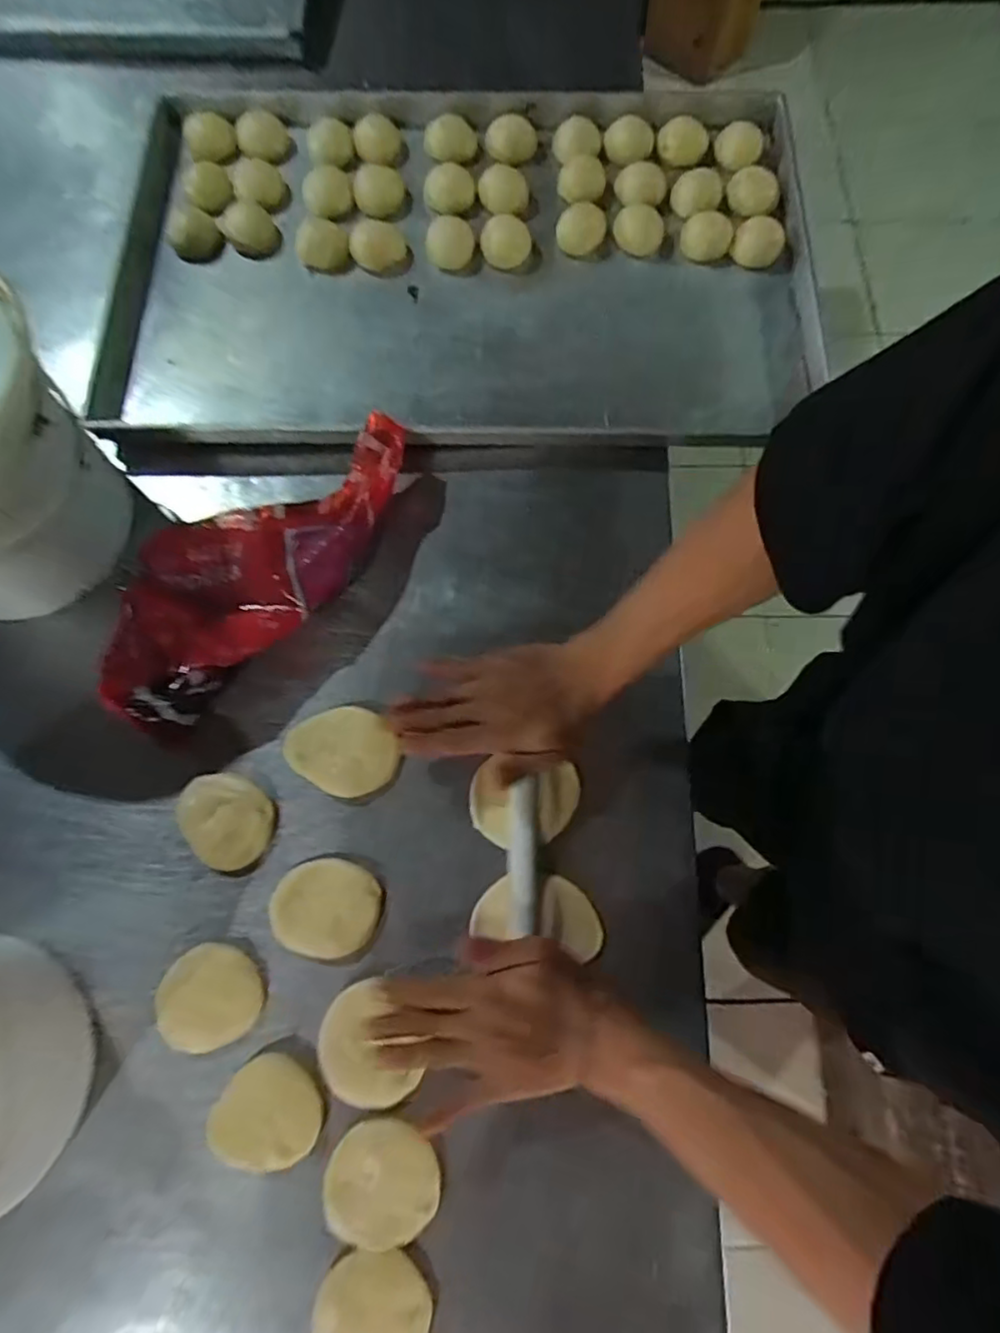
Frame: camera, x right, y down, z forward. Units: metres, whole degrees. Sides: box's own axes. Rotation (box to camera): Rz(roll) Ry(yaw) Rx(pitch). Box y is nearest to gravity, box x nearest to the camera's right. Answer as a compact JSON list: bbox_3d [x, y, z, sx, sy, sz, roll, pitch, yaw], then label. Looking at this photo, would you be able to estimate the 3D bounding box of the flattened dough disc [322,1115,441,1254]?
[{"bbox_3d":[-0.080,0.351,0.428,0.075,0.015,0.066,1,73,1],"label":"flattened dough disc"}]

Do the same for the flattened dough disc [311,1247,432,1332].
[{"bbox_3d":[-0.083,0.424,0.413,0.072,0.018,0.071,0,73,0],"label":"flattened dough disc"}]

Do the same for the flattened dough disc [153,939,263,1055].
[{"bbox_3d":[-0.219,0.248,0.475,0.072,0.021,0.070,0,73,0],"label":"flattened dough disc"}]

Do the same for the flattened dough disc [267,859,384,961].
[{"bbox_3d":[-0.136,0.187,0.488,0.081,0.018,0.069,12,74,4],"label":"flattened dough disc"}]

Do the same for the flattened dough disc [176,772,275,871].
[{"bbox_3d":[-0.224,0.123,0.513,0.064,0.015,0.079,-42,77,-11],"label":"flattened dough disc"}]

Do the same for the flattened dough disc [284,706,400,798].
[{"bbox_3d":[-0.133,0.070,0.532,0.094,0.015,0.072,13,74,4],"label":"flattened dough disc"}]

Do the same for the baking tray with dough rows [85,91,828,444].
[{"bbox_3d":[-0.035,-0.427,0.660,0.718,0.037,0.449,0,73,0],"label":"baking tray with dough rows"}]

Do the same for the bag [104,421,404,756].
[{"bbox_3d":[-0.209,-0.093,0.550,0.329,0.054,0.139,-42,77,-11],"label":"bag"}]

